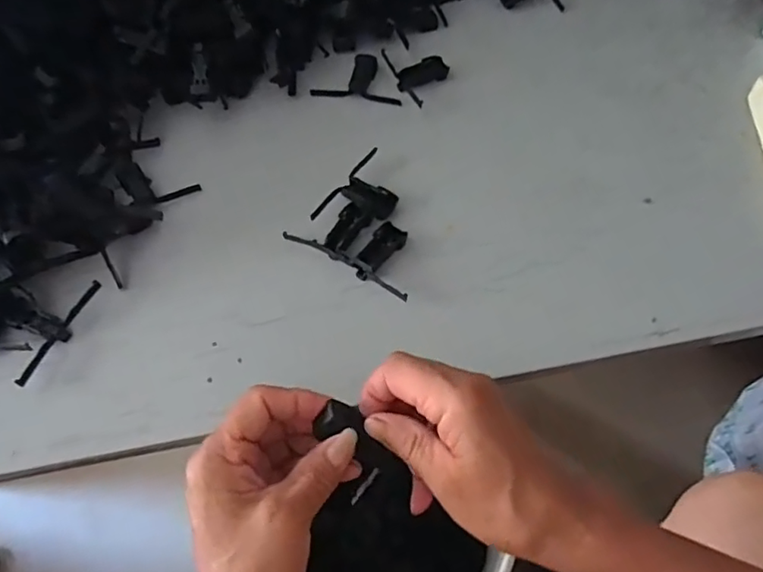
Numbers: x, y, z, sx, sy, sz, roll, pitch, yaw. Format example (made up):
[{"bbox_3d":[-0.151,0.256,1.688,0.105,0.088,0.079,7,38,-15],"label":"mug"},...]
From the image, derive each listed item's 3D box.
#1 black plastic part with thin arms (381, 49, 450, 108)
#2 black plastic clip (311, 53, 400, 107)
[{"bbox_3d":[0.037,-0.193,0.511,0.051,0.010,0.075,-19,60,-7],"label":"black plastic part with thin arms"},{"bbox_3d":[-0.018,-0.191,0.514,0.080,0.010,0.051,11,61,10],"label":"black plastic clip"}]

